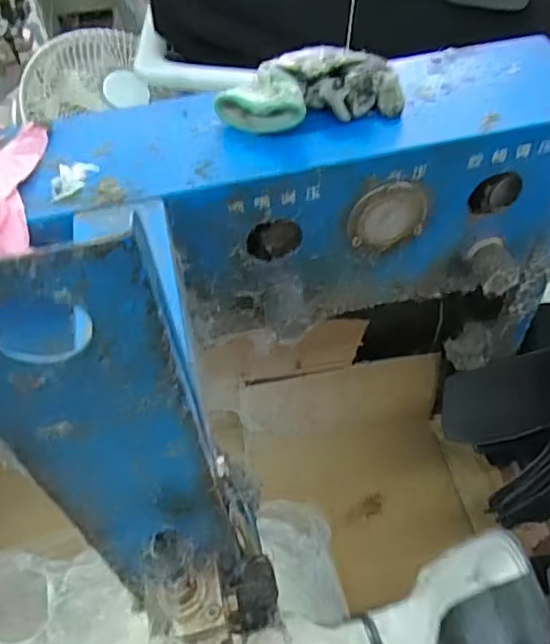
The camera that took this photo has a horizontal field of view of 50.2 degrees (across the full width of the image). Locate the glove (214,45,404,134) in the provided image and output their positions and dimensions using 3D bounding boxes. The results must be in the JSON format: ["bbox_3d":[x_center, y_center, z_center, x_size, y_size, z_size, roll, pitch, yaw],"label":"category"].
[{"bbox_3d":[0.025,-0.156,0.395,0.120,0.032,0.055,-15,52,-8],"label":"glove"}]

